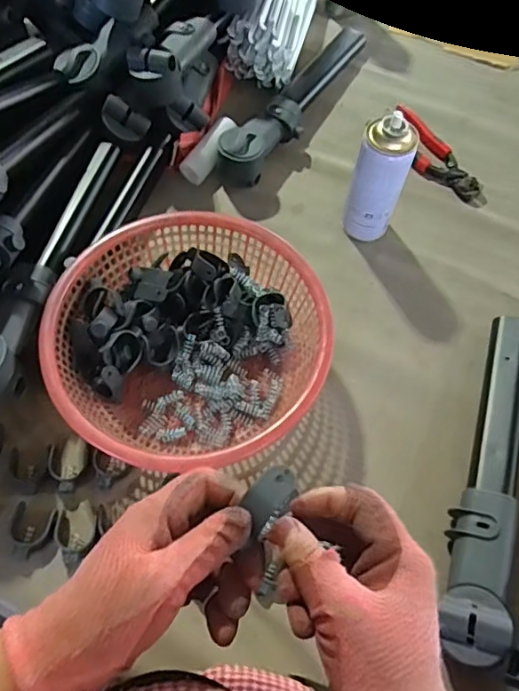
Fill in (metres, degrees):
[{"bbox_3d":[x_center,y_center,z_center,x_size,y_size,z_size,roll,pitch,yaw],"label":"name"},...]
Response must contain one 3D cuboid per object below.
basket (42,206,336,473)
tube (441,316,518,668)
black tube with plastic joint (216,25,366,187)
[{"bbox_3d":[-0.074,-0.006,0.621,0.286,0.114,0.273,0,62,0],"label":"basket"},{"bbox_3d":[0.253,0.125,0.581,0.062,0.067,0.389,18,64,9],"label":"tube"},{"bbox_3d":[0.061,-0.381,0.842,0.070,0.064,0.377,29,66,15],"label":"black tube with plastic joint"}]

